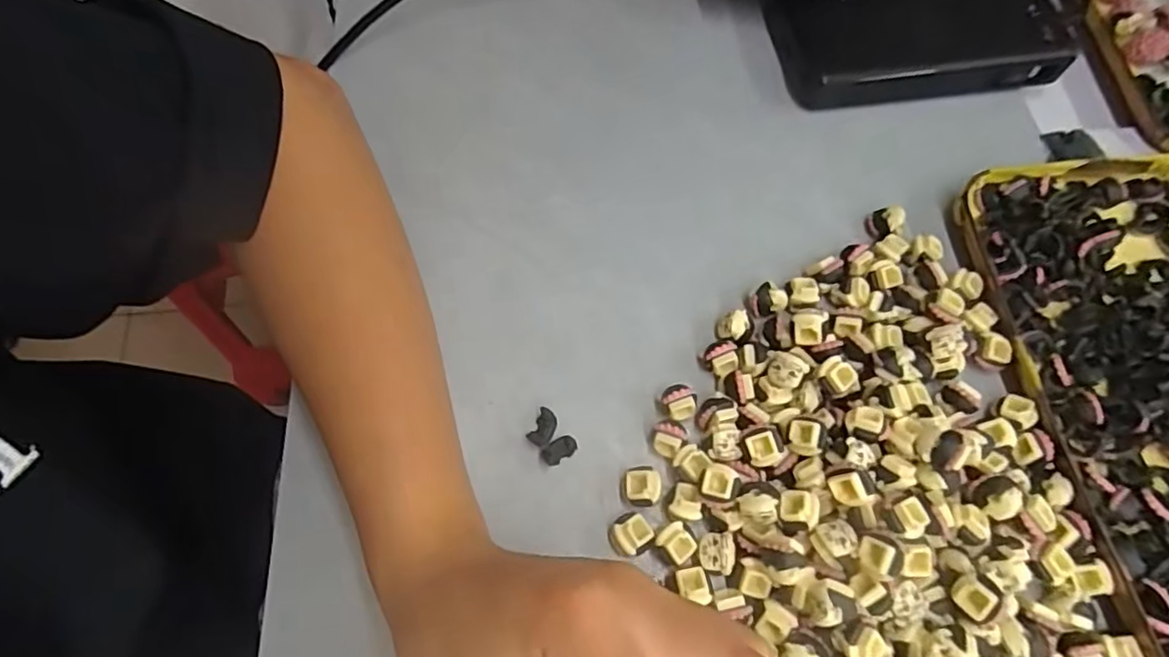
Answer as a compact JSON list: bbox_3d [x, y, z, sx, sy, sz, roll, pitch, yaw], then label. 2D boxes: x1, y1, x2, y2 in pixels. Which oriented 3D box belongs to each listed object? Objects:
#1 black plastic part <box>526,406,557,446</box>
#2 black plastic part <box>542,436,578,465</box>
[{"bbox_3d":[-0.018,0.043,0.267,0.010,0.007,0.015,27,68,12],"label":"black plastic part"},{"bbox_3d":[-0.011,0.052,0.264,0.015,0.006,0.009,-29,68,-12],"label":"black plastic part"}]

